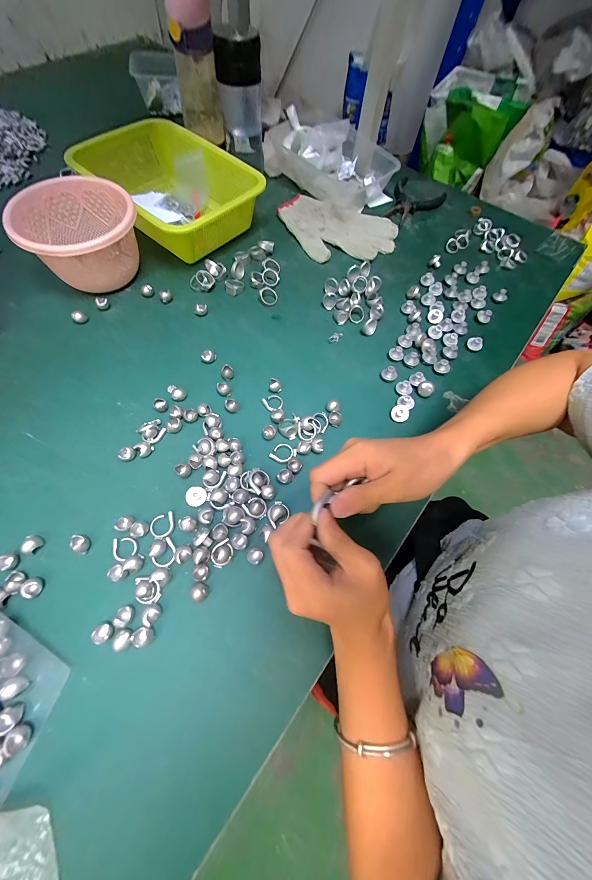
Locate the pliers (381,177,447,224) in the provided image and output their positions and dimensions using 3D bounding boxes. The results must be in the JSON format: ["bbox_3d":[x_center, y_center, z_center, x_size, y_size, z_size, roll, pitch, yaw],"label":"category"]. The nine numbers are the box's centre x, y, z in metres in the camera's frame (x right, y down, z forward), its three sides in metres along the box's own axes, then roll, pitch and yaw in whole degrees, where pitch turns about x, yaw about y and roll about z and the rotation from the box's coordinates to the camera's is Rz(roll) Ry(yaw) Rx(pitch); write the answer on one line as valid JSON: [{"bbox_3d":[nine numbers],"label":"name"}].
[{"bbox_3d":[0.214,-0.445,0.577,0.095,0.013,0.125,33,67,12],"label":"pliers"}]

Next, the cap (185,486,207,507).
[{"bbox_3d":[-0.106,0.059,0.323,0.020,0.010,0.021,1,64,-3],"label":"cap"}]

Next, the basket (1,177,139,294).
[{"bbox_3d":[-0.284,-0.272,0.420,0.144,0.084,0.145,-16,66,-11],"label":"basket"}]

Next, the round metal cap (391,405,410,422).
[{"bbox_3d":[0.129,-0.034,0.378,0.021,0.017,0.019,35,67,13],"label":"round metal cap"}]

